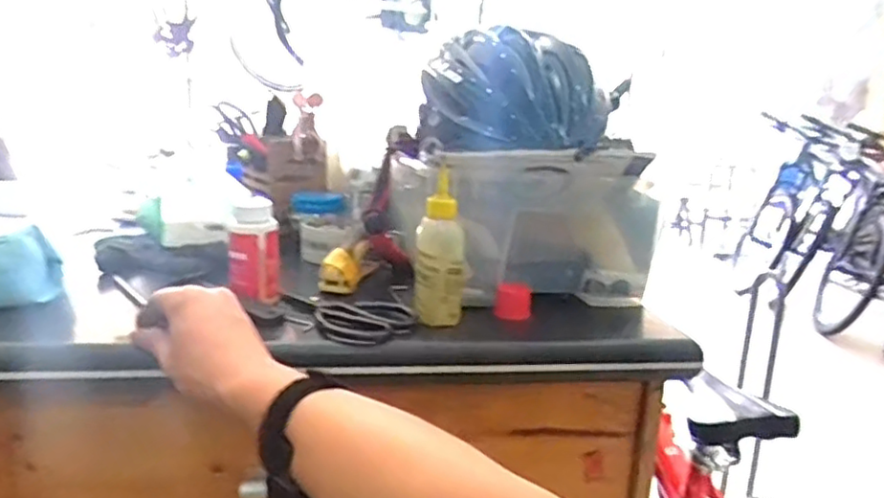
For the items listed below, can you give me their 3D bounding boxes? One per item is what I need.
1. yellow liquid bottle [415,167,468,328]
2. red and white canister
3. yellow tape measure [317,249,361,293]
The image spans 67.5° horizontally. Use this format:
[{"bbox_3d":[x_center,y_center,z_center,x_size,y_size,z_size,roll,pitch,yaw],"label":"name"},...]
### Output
[{"bbox_3d":[-0.001,0.005,0.596,0.045,0.124,0.040,3,13,-1],"label":"yellow liquid bottle"},{"bbox_3d":[-0.175,0.003,0.616,0.044,0.092,0.036,0,13,-13],"label":"red and white canister"},{"bbox_3d":[-0.103,0.022,0.667,0.041,0.036,0.028,1,13,-8],"label":"yellow tape measure"}]

